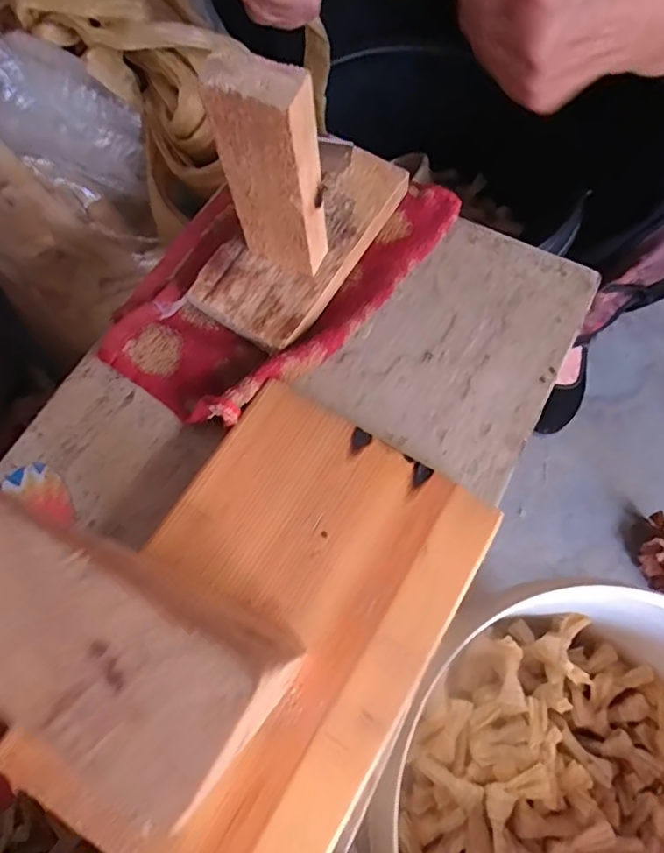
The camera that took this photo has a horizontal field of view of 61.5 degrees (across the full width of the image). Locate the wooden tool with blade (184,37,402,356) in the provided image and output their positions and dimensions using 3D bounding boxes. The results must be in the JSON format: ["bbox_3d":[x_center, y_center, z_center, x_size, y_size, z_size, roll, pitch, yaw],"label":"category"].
[{"bbox_3d":[-0.022,-0.136,0.289,0.070,0.131,0.143,30,70,11],"label":"wooden tool with blade"}]

